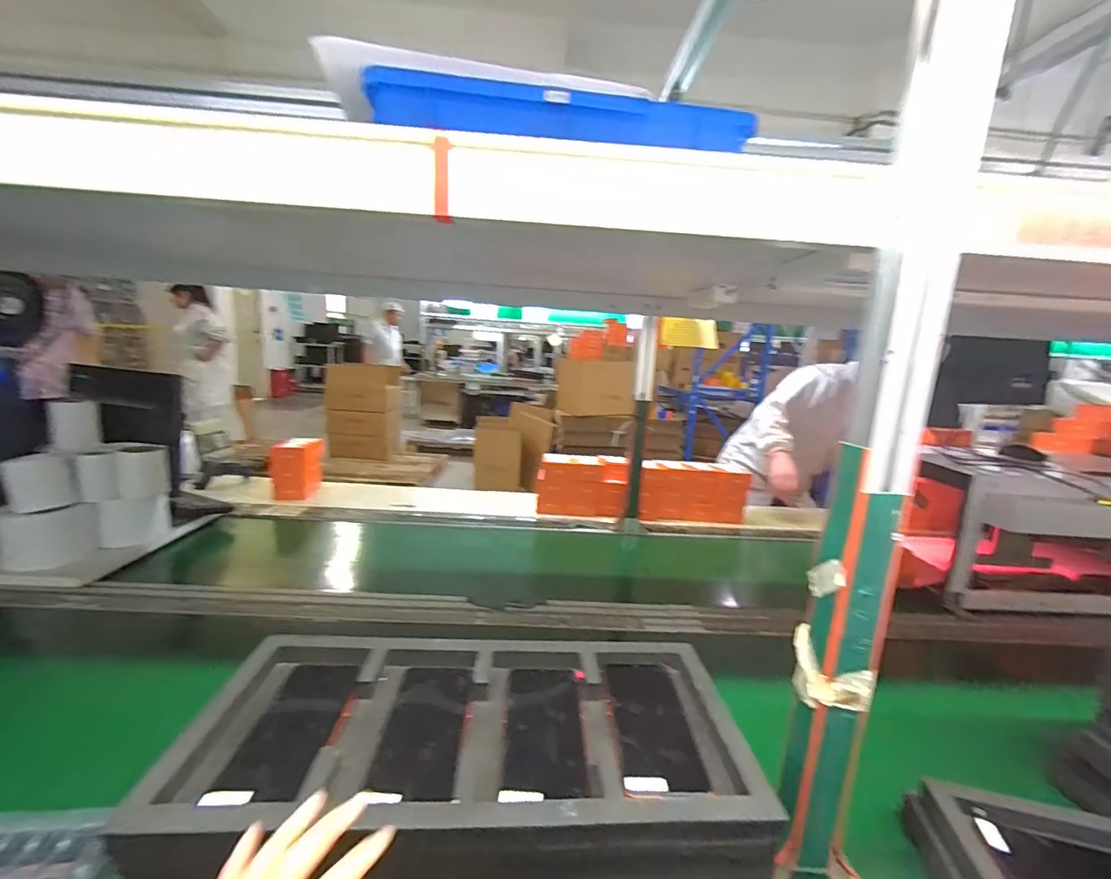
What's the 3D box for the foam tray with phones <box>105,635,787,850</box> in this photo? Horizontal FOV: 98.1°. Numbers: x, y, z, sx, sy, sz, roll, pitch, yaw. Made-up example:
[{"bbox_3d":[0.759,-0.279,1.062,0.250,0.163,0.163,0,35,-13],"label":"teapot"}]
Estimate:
[{"bbox_3d":[-0.072,0.259,0.447,0.473,0.044,0.244,3,11,-2],"label":"foam tray with phones"}]

